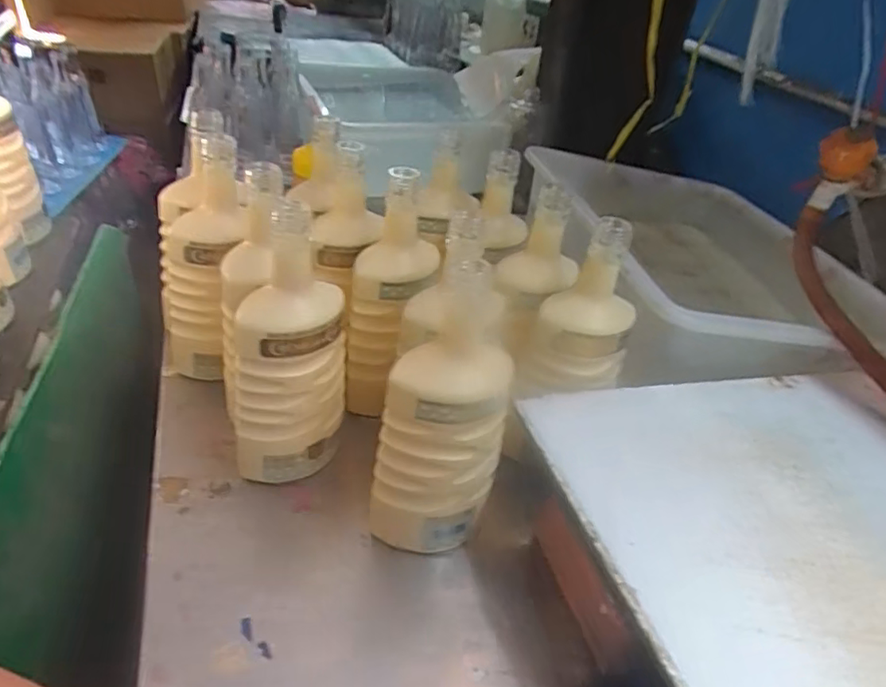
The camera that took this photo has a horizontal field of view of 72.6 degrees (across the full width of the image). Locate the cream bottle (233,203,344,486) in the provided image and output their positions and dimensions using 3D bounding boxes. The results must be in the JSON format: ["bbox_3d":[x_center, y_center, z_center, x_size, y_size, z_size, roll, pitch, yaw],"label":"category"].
[{"bbox_3d":[-0.131,0.003,0.531,0.089,0.251,0.107,4,35,-8],"label":"cream bottle"}]

